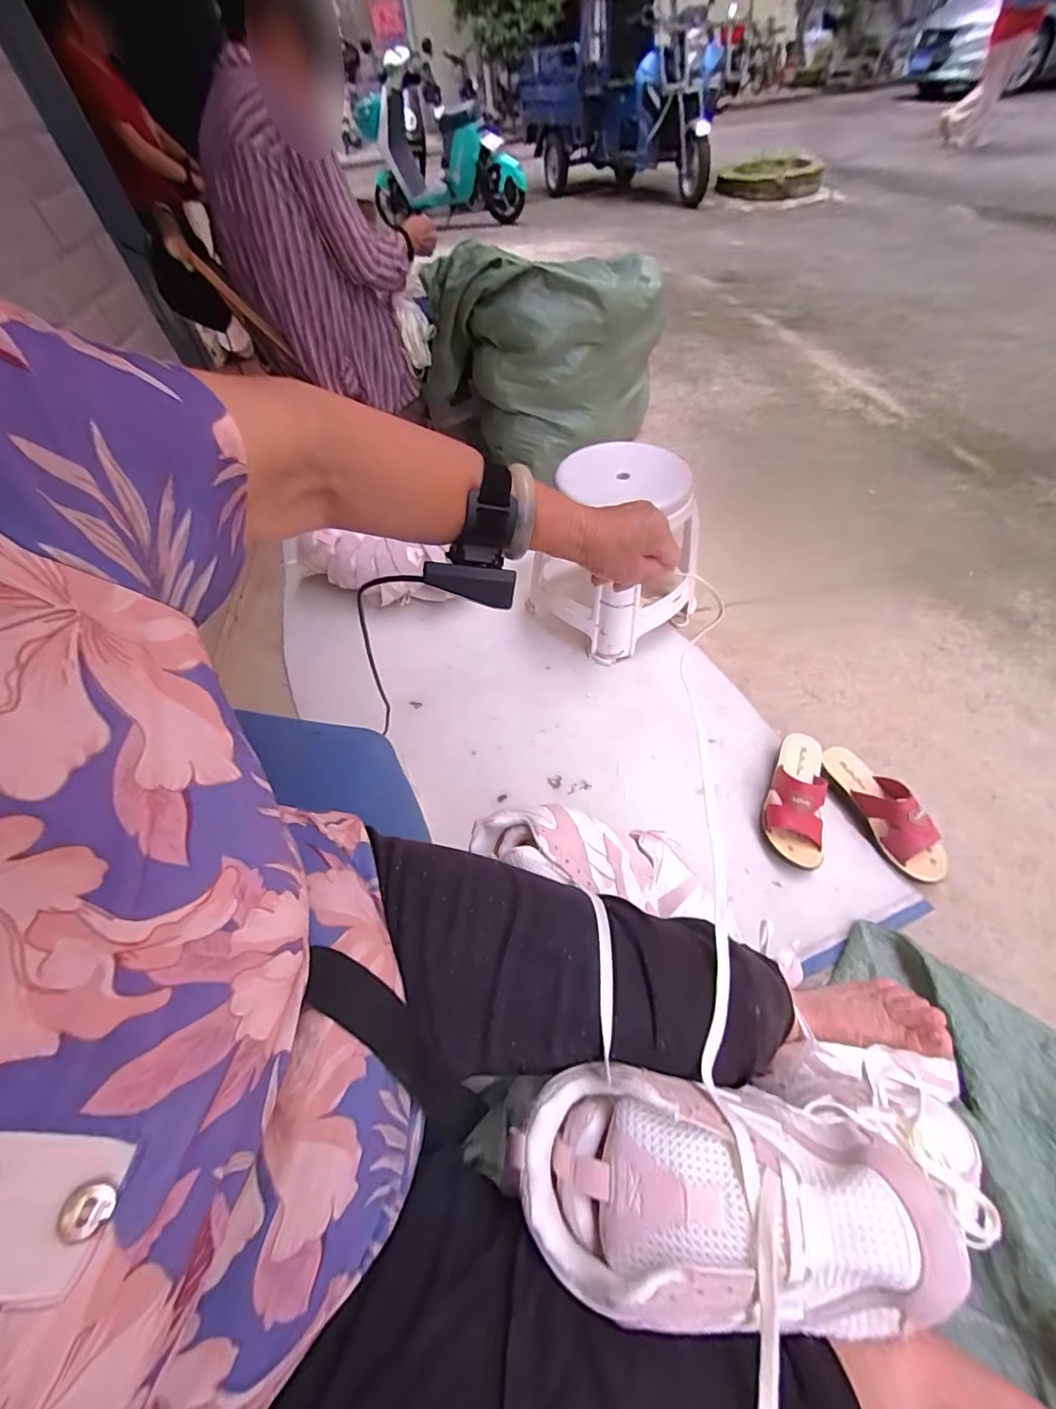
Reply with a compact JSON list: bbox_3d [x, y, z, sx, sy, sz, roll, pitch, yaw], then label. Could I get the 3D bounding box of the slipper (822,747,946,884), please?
[{"bbox_3d":[0.556,0.158,0.759,0.080,0.070,0.221,-16,54,-9],"label":"slipper"}]

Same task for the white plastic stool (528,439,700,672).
[{"bbox_3d":[0.173,-0.299,0.981,0.279,0.316,0.265,-29,57,-17],"label":"white plastic stool"}]

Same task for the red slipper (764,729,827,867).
[{"bbox_3d":[0.426,0.137,0.775,0.084,0.079,0.226,14,55,14],"label":"red slipper"}]

